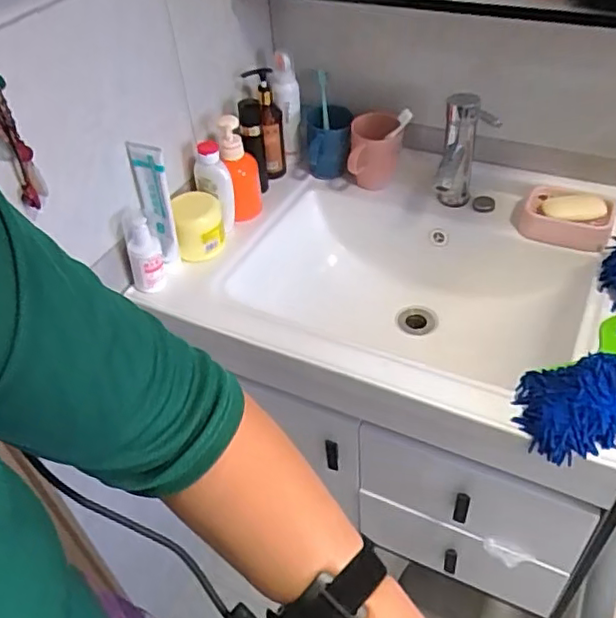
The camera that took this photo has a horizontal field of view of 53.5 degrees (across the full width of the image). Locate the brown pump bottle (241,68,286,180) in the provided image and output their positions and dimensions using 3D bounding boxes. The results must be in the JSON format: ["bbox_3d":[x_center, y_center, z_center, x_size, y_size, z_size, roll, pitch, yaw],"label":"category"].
[{"bbox_3d":[-0.067,-0.296,1.000,0.053,0.172,0.060,-8,44,-3],"label":"brown pump bottle"}]

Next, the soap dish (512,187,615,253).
[{"bbox_3d":[0.376,-0.137,0.897,0.135,0.047,0.089,21,50,24],"label":"soap dish"}]

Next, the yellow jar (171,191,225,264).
[{"bbox_3d":[-0.162,-0.126,0.921,0.069,0.087,0.069,-3,44,2],"label":"yellow jar"}]

